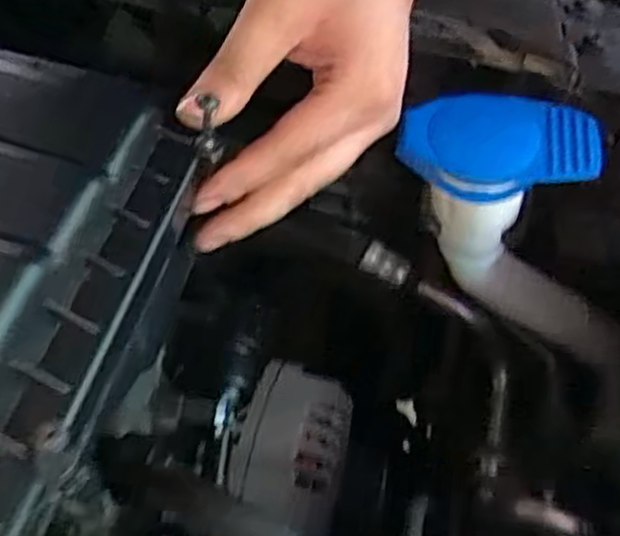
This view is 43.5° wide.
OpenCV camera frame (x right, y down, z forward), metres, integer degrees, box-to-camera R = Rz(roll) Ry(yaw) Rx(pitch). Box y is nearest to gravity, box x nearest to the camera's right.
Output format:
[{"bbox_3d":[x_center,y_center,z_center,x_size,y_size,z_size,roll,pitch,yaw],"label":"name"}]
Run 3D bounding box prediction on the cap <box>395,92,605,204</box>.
[{"bbox_3d":[0.098,-0.063,0.405,0.098,0.020,0.058,0,66,14],"label":"cap"}]

